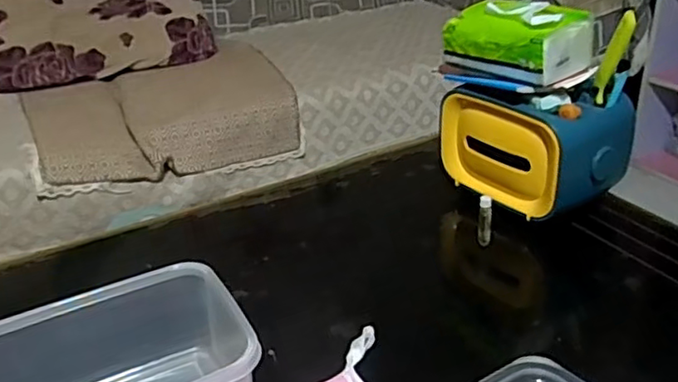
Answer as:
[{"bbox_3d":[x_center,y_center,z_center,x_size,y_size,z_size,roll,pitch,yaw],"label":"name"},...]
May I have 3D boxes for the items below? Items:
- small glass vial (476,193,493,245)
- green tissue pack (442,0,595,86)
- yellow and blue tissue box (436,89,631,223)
[{"bbox_3d":[0.168,0.034,0.721,0.016,0.058,0.017,3,29,13],"label":"small glass vial"},{"bbox_3d":[0.206,-0.181,0.721,0.090,0.071,0.141,-23,34,-30],"label":"green tissue pack"},{"bbox_3d":[0.243,-0.070,0.780,0.155,0.119,0.195,-23,34,-31],"label":"yellow and blue tissue box"}]

